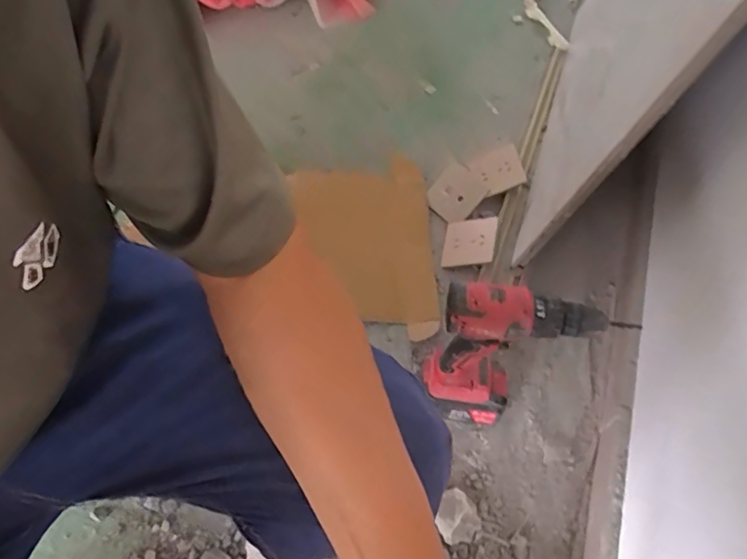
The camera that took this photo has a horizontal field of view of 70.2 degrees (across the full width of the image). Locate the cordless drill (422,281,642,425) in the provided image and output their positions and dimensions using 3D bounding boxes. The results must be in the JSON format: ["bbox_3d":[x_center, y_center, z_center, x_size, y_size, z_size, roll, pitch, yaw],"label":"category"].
[{"bbox_3d":[0.156,0.107,0.641,0.182,0.245,0.081,11,61,8],"label":"cordless drill"}]

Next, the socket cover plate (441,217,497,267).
[{"bbox_3d":[0.152,-0.061,0.848,0.082,0.009,0.078,-2,71,23],"label":"socket cover plate"}]

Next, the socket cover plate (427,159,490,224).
[{"bbox_3d":[0.139,-0.149,0.918,0.086,0.017,0.093,41,89,22],"label":"socket cover plate"}]

